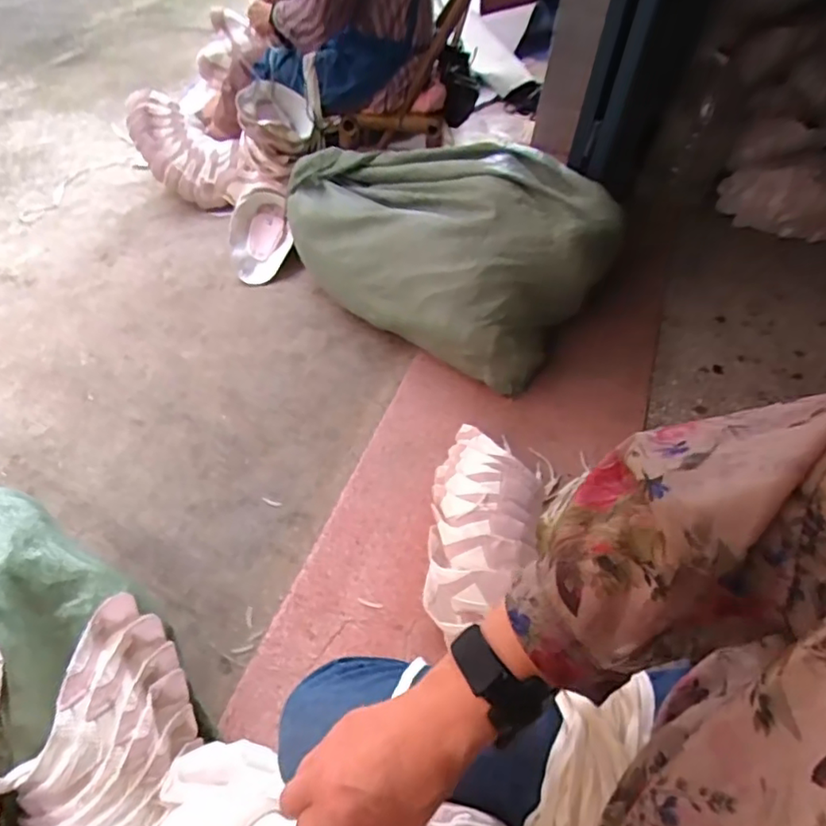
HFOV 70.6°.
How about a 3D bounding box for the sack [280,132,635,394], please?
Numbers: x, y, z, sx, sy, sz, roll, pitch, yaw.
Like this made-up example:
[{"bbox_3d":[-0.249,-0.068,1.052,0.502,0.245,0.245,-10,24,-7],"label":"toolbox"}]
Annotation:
[{"bbox_3d":[0.057,-0.405,1.292,0.677,0.302,0.424,36,56,23],"label":"sack"}]

